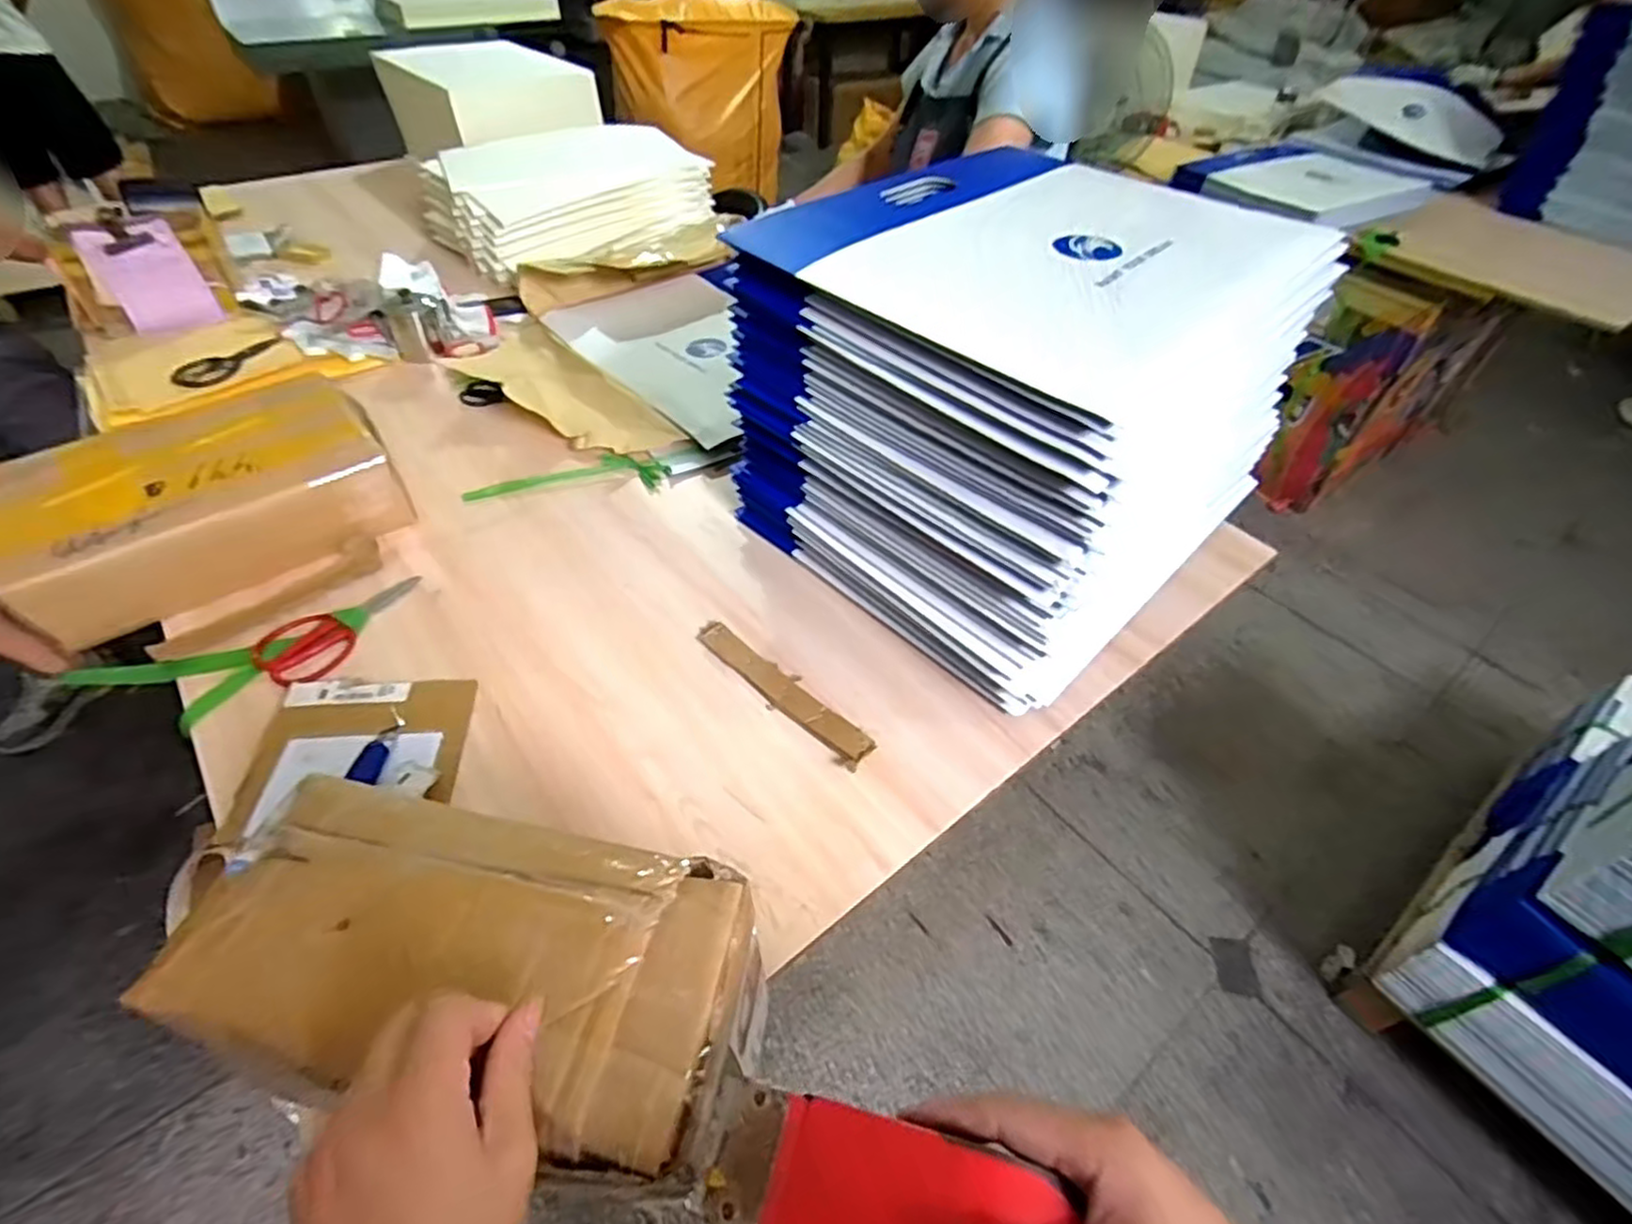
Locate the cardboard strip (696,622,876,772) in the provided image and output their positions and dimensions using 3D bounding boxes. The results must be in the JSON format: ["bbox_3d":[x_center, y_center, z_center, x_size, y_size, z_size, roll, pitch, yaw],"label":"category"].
[{"bbox_3d":[-0.039,0.083,0.800,0.044,0.007,0.250,-35,57,-30],"label":"cardboard strip"}]

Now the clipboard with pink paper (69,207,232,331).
[{"bbox_3d":[-1.142,-0.577,1.235,0.134,0.171,0.025,-26,39,-23],"label":"clipboard with pink paper"}]

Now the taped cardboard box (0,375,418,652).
[{"bbox_3d":[-0.745,-0.141,0.886,0.389,0.134,0.242,-34,56,-30],"label":"taped cardboard box"}]

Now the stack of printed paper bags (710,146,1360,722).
[{"bbox_3d":[0.254,-0.260,0.897,0.564,0.375,0.479,-34,57,-30],"label":"stack of printed paper bags"}]

